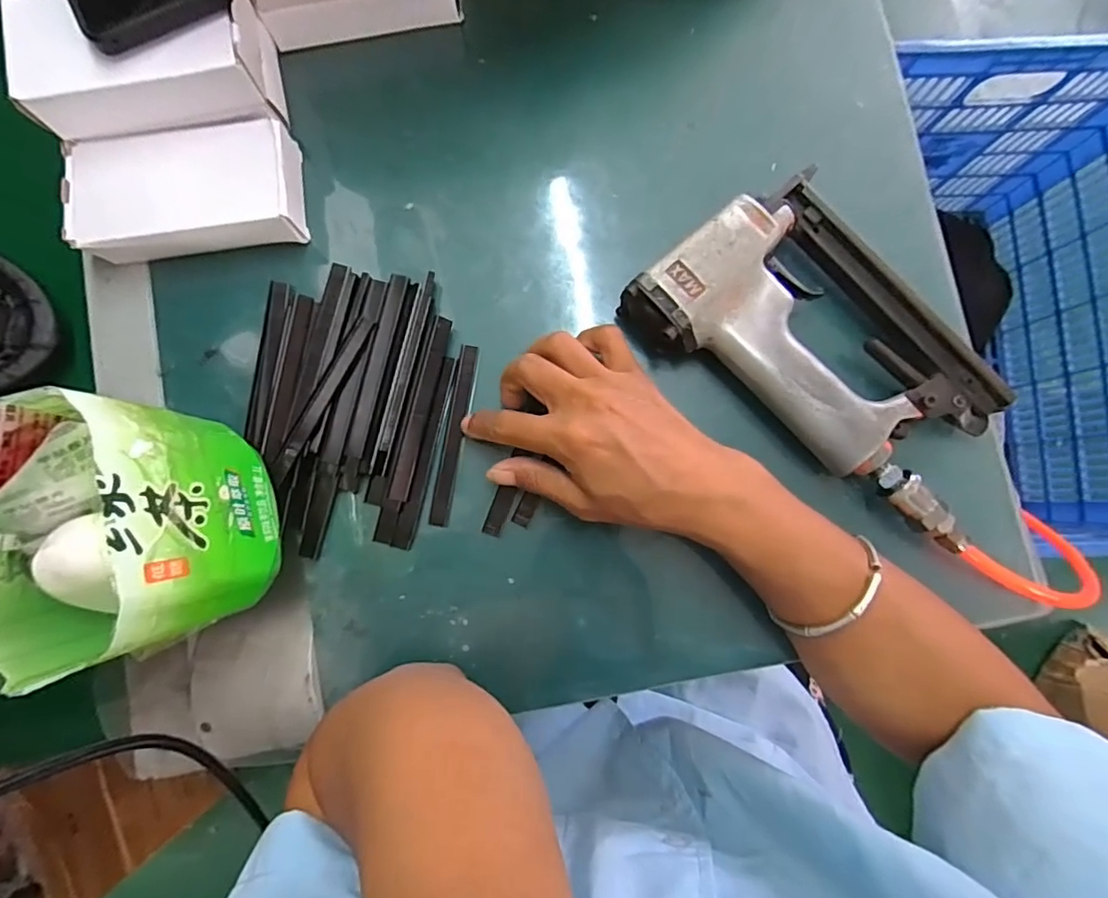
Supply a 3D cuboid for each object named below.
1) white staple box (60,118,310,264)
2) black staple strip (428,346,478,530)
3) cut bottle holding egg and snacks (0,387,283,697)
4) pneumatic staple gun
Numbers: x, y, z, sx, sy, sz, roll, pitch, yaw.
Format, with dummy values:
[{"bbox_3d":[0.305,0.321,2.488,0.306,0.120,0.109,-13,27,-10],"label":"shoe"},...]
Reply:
[{"bbox_3d":[-0.219,-0.154,0.323,0.127,0.025,0.067,-8,84,-1],"label":"white staple box"},{"bbox_3d":[-0.060,-0.008,0.327,0.011,0.004,0.108,10,87,2],"label":"black staple strip"},{"bbox_3d":[-0.186,0.035,0.235,0.082,0.086,0.110,-13,88,2],"label":"cut bottle holding egg and snacks"},{"bbox_3d":[0.152,-0.060,0.313,0.197,0.046,0.122,42,86,4],"label":"pneumatic staple gun"}]

